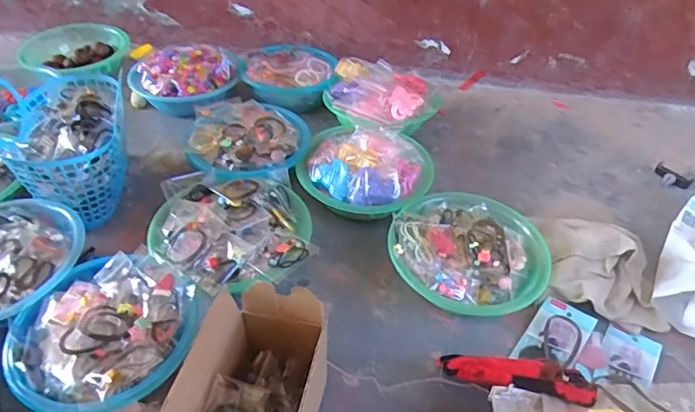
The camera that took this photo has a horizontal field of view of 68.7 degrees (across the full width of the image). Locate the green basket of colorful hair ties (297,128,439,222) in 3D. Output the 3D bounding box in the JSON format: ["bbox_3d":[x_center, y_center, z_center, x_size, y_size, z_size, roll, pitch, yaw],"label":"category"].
[{"bbox_3d":[0.034,-0.068,0.902,0.227,0.073,0.198,20,46,17],"label":"green basket of colorful hair ties"}]

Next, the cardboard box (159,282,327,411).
[{"bbox_3d":[-0.100,0.216,0.550,0.130,0.173,0.196,7,43,4],"label":"cardboard box"}]

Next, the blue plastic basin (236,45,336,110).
[{"bbox_3d":[-0.128,-0.301,1.148,0.198,0.078,0.180,2,43,-1],"label":"blue plastic basin"}]

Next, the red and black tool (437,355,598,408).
[{"bbox_3d":[0.201,0.202,0.609,0.176,0.013,0.045,7,43,4],"label":"red and black tool"}]

